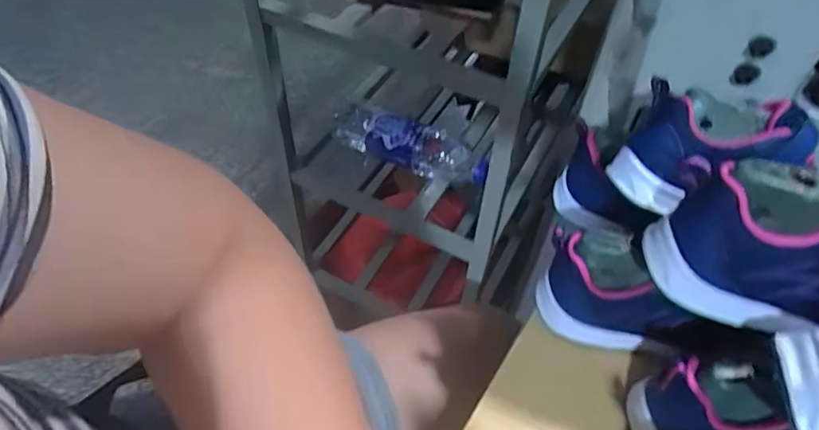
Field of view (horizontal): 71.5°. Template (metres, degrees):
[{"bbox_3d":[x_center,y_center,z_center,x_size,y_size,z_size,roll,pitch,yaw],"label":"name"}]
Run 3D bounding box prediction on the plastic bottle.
[{"bbox_3d":[-0.003,-0.091,0.742,0.213,0.065,0.067,21,53,14],"label":"plastic bottle"}]

